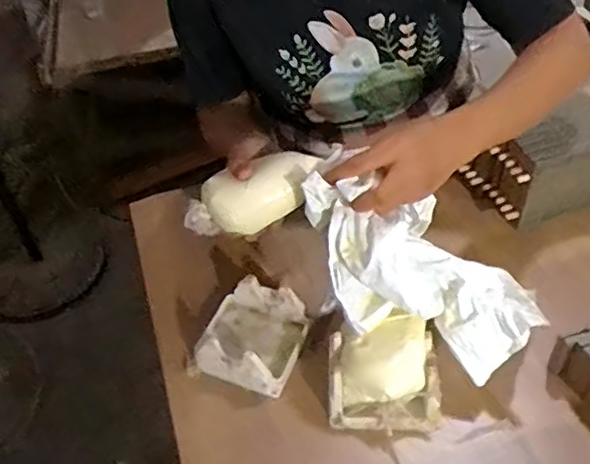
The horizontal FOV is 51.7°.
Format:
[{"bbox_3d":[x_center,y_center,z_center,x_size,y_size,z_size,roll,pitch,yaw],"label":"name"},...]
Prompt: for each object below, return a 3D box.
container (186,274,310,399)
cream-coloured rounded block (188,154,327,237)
[{"bbox_3d":[-0.049,0.114,0.682,0.108,0.051,0.118,12,46,18],"label":"container"},{"bbox_3d":[-0.042,-0.035,0.633,0.141,0.064,0.060,-25,45,2],"label":"cream-coloured rounded block"}]

